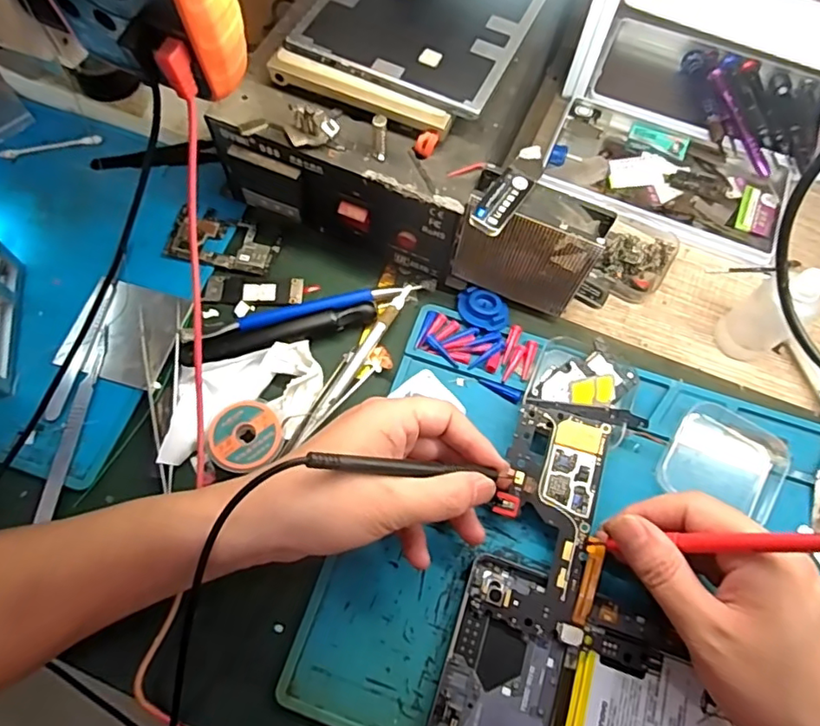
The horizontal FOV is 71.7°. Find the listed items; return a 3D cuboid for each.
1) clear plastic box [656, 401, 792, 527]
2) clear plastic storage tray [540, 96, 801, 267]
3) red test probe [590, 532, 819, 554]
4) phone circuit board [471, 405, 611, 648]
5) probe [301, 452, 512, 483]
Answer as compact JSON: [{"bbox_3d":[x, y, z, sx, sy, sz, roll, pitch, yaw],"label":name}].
[{"bbox_3d":[0.191,0.059,0.343,0.064,0.013,0.065,35,70,12],"label":"clear plastic box"},{"bbox_3d":[0.197,-0.144,0.434,0.176,0.016,0.103,23,68,7],"label":"clear plastic storage tray"},{"bbox_3d":[0.137,0.083,0.260,0.005,0.128,0.008,20,64,-29],"label":"red test probe"},{"bbox_3d":[0.076,0.087,0.321,0.054,0.011,0.119,14,74,3],"label":"phone circuit board"},{"bbox_3d":[0.009,0.054,0.291,0.128,0.013,0.008,11,62,-36],"label":"probe"}]

